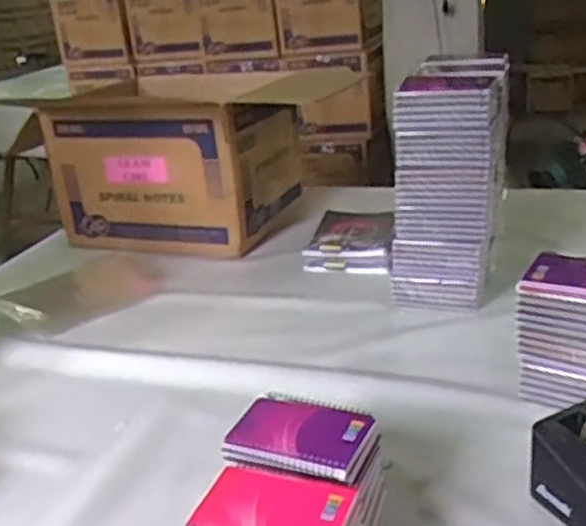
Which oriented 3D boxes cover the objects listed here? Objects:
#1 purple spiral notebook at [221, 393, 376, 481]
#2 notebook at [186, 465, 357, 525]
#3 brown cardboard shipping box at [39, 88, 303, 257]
[{"bbox_3d":[0.007,0.166,0.713,0.127,0.020,0.094,7,27,27],"label":"purple spiral notebook"},{"bbox_3d":[-0.018,0.214,0.631,0.128,0.012,0.095,5,26,22],"label":"notebook"},{"bbox_3d":[-0.228,-0.202,1.492,0.438,0.291,0.289,5,26,22],"label":"brown cardboard shipping box"}]

